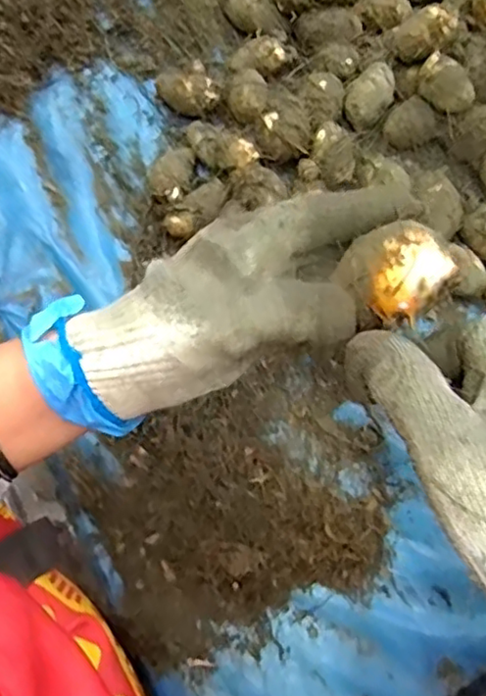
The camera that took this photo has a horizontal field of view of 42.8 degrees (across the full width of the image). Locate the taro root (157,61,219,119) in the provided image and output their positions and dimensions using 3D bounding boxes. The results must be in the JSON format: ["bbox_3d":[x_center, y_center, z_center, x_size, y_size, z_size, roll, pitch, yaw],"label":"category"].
[{"bbox_3d":[-0.046,-0.215,0.520,0.042,0.030,0.049,-26,79,-5],"label":"taro root"}]

